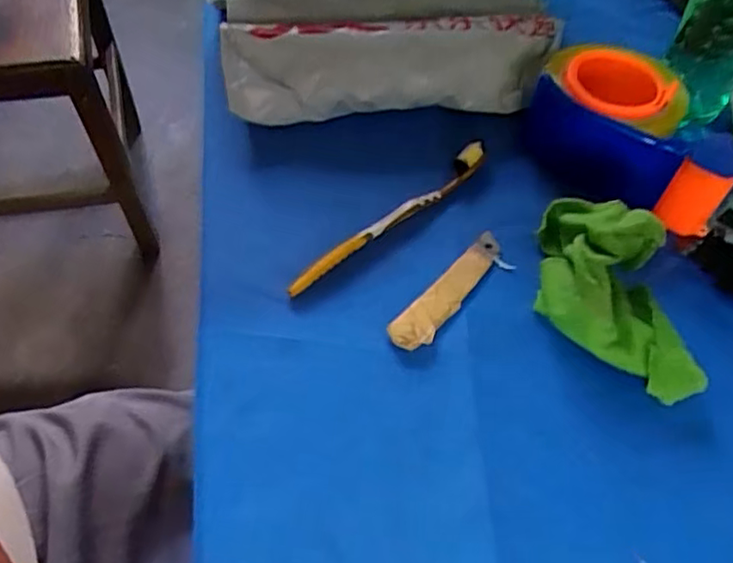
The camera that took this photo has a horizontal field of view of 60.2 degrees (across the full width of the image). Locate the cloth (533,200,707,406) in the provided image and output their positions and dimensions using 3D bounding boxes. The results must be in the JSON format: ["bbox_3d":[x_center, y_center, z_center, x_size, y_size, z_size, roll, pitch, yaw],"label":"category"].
[{"bbox_3d":[0.150,0.003,0.387,0.073,0.051,0.133,-6,56,-5],"label":"cloth"}]

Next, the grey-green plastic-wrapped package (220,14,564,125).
[{"bbox_3d":[0.023,-0.167,0.497,0.264,0.051,0.070,-4,56,-4],"label":"grey-green plastic-wrapped package"}]

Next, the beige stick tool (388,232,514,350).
[{"bbox_3d":[0.056,0.005,0.408,0.027,0.006,0.108,38,63,22],"label":"beige stick tool"}]

